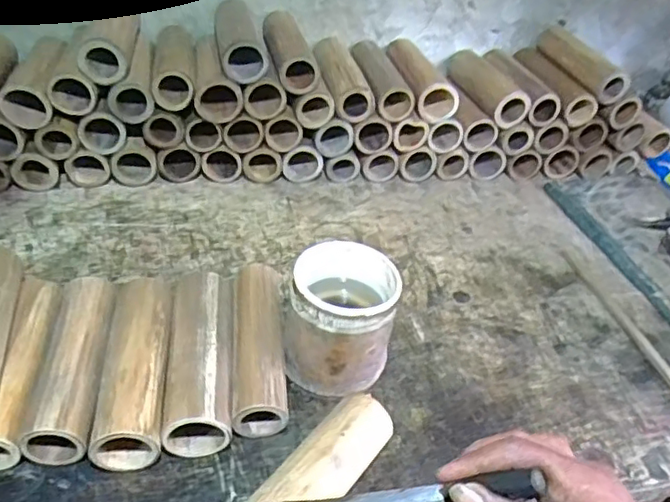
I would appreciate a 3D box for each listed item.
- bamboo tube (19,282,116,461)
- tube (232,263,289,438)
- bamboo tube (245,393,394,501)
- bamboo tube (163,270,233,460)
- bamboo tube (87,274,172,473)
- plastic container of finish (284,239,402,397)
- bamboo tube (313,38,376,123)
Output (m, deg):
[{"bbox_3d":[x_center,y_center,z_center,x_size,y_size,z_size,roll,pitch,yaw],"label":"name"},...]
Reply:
[{"bbox_3d":[-0.239,0.106,0.555,0.054,0.053,0.180,-2,41,-9],"label":"bamboo tube"},{"bbox_3d":[-0.075,0.093,0.587,0.046,0.052,0.178,-1,41,-8],"label":"tube"},{"bbox_3d":[-0.021,0.184,0.465,0.051,0.049,0.177,29,48,25],"label":"bamboo tube"},{"bbox_3d":[-0.125,0.099,0.560,0.058,0.056,0.175,-1,41,-9],"label":"bamboo tube"},{"bbox_3d":[-0.180,0.104,0.547,0.057,0.059,0.180,-2,41,-9],"label":"bamboo tube"},{"bbox_3d":[0.004,0.069,0.568,0.098,0.124,0.091,3,40,-3],"label":"plastic container of finish"},{"bbox_3d":[0.010,-0.244,0.834,0.059,0.052,0.141,-10,55,-18],"label":"bamboo tube"}]

